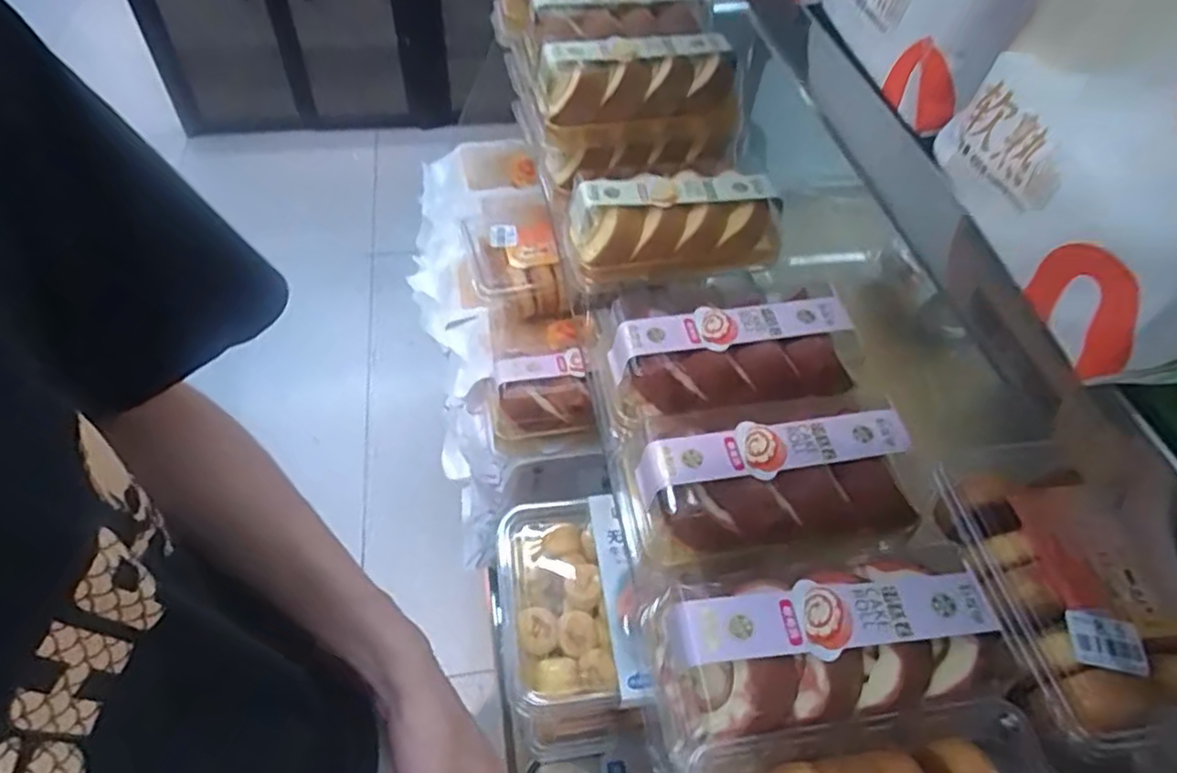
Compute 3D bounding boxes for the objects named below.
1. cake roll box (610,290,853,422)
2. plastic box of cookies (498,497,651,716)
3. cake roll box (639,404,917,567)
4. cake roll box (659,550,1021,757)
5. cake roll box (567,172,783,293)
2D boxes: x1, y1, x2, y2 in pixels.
[{"bbox_3d":[0.112,-0.022,0.535,0.180,0.056,0.086,-2,51,-7],"label":"cake roll box"},{"bbox_3d":[-0.019,0.173,0.543,0.102,0.050,0.157,-4,51,-9],"label":"plastic box of cookies"},{"bbox_3d":[0.132,0.058,0.485,0.196,0.068,0.108,-1,51,-6],"label":"cake roll box"},{"bbox_3d":[0.144,0.153,0.404,0.199,0.049,0.091,-6,52,-10],"label":"cake roll box"},{"bbox_3d":[0.084,-0.149,0.653,0.199,0.083,0.084,0,51,-5],"label":"cake roll box"}]

